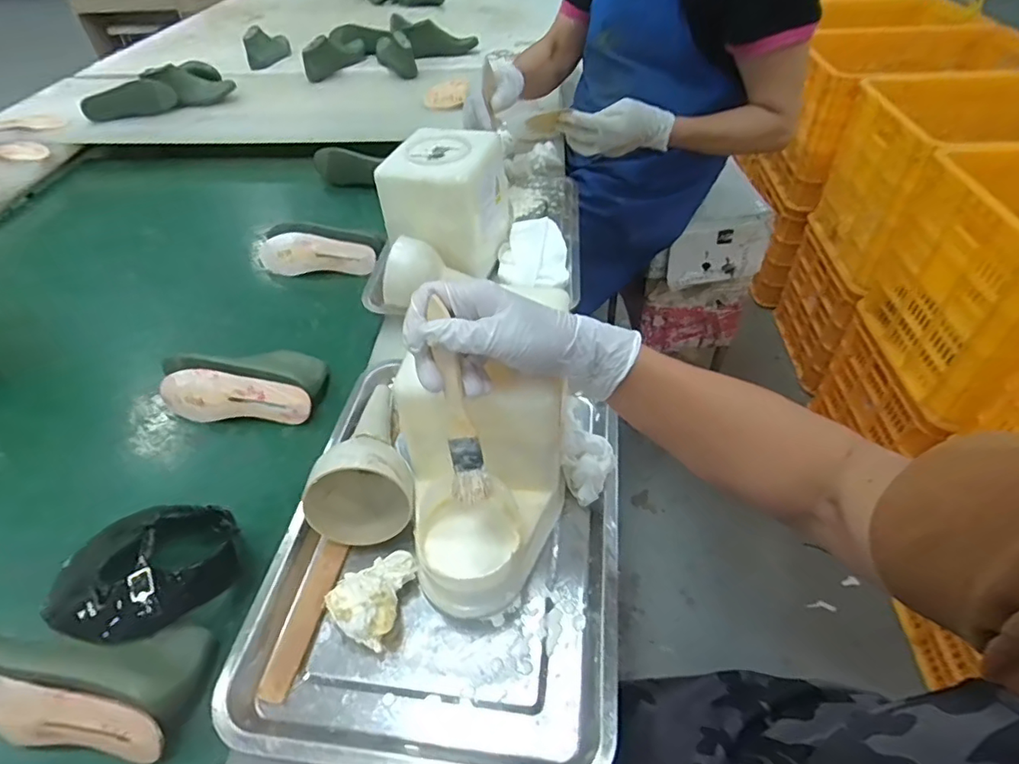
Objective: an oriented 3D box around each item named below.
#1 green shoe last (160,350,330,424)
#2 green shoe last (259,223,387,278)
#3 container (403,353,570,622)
[{"bbox_3d":[-0.336,-0.004,0.681,0.199,0.059,0.097,1,45,5],"label":"green shoe last"},{"bbox_3d":[-0.308,-0.213,0.888,0.200,0.067,0.061,6,46,9],"label":"green shoe last"},{"bbox_3d":[-0.018,0.086,0.429,0.124,0.165,0.128,0,45,3],"label":"container"}]

